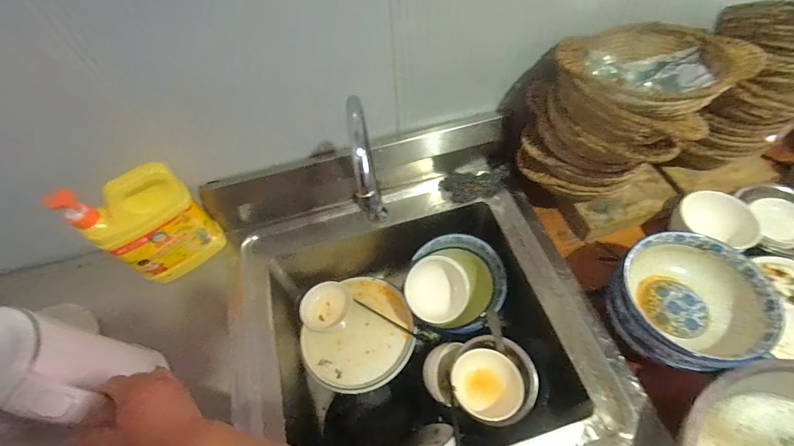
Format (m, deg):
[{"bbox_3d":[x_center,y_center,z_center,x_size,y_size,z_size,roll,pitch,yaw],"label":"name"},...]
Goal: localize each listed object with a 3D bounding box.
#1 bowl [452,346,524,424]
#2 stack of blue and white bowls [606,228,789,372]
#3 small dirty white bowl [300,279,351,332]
[{"bbox_3d":[0.162,0.292,0.672,0.117,0.056,0.120,-2,58,3],"label":"bowl"},{"bbox_3d":[0.433,0.122,0.564,0.190,0.089,0.191,-9,58,-2],"label":"stack of blue and white bowls"},{"bbox_3d":[-0.154,0.181,0.799,0.090,0.037,0.109,26,63,19],"label":"small dirty white bowl"}]

